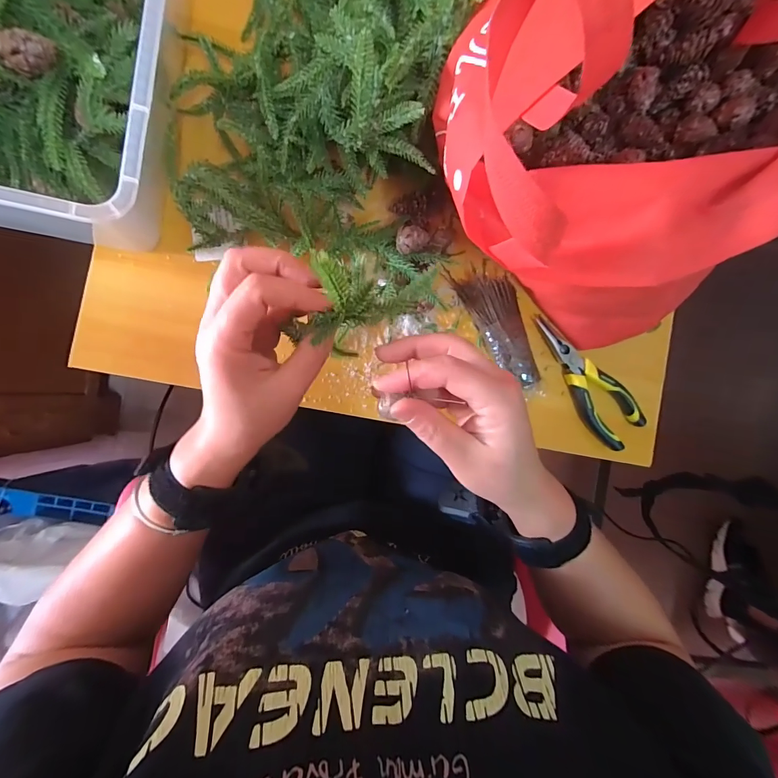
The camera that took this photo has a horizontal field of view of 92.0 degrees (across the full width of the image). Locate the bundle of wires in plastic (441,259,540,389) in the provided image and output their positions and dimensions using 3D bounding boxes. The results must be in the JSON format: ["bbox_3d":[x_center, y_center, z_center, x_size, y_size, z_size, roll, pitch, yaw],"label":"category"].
[{"bbox_3d":[0.117,-0.068,0.382,0.053,0.020,0.138,-29,93,-7],"label":"bundle of wires in plastic"}]

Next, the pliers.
[{"bbox_3d":[0.205,-0.009,0.394,0.051,0.016,0.155,-41,95,-6],"label":"pliers"}]

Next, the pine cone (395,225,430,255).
[{"bbox_3d":[0.021,-0.136,0.350,0.030,0.021,0.023,-3,90,-8],"label":"pine cone"}]

